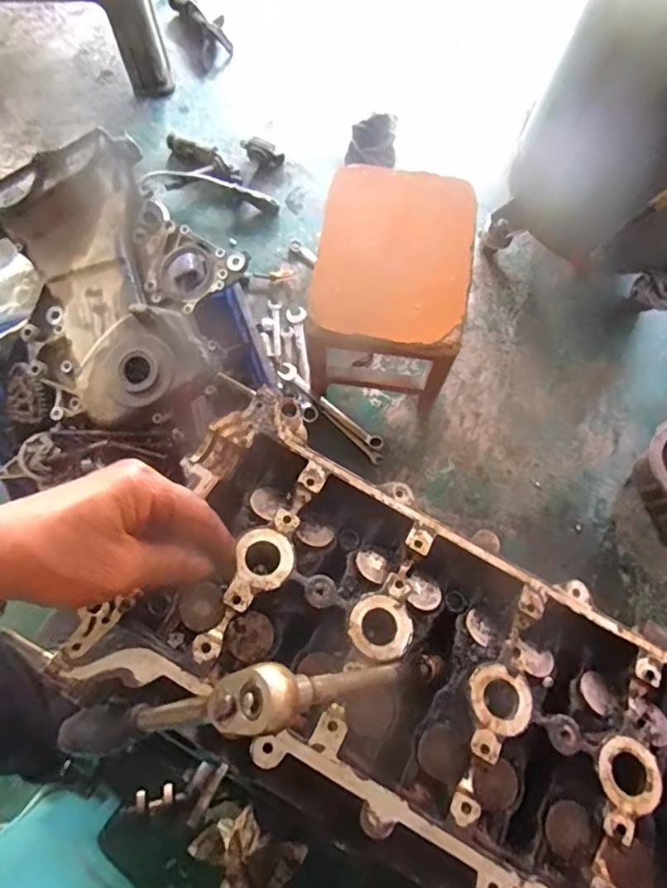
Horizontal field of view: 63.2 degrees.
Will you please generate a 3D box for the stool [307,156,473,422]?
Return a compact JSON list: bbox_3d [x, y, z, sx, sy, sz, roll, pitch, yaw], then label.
[{"bbox_3d":[0.086,-0.227,0.896,0.235,0.243,0.325,10,72,1],"label":"stool"}]

